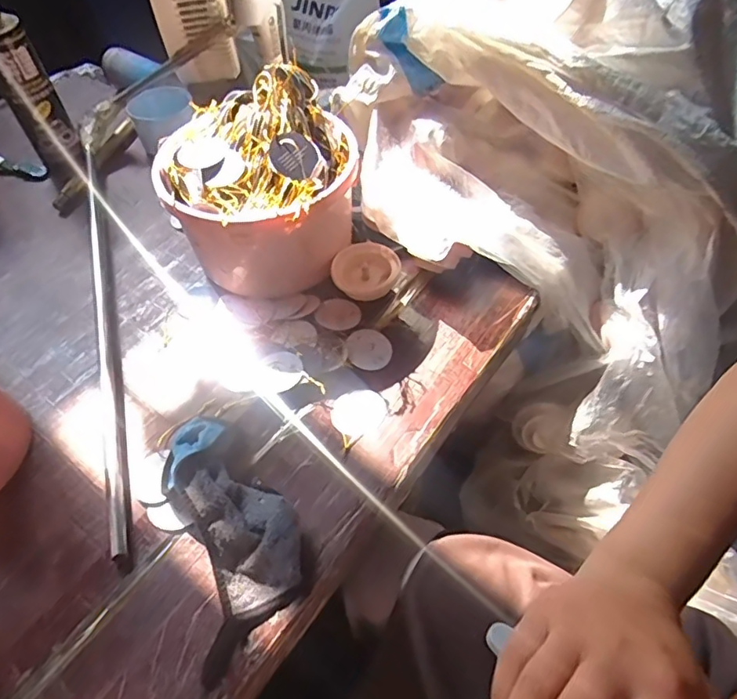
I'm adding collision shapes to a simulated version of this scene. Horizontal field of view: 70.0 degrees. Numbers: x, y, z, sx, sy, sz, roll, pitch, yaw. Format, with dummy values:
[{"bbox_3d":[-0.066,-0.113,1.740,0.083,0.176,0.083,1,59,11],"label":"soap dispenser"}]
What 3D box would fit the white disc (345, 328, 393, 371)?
[{"bbox_3d":[0.000,-0.003,0.579,0.049,0.006,0.055,-5,53,-1],"label":"white disc"}]

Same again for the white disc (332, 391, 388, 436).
[{"bbox_3d":[-0.009,0.063,0.530,0.055,0.004,0.048,-6,53,-2],"label":"white disc"}]

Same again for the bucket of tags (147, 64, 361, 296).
[{"bbox_3d":[-0.120,-0.180,0.613,0.215,0.170,0.220,-4,53,0],"label":"bucket of tags"}]

